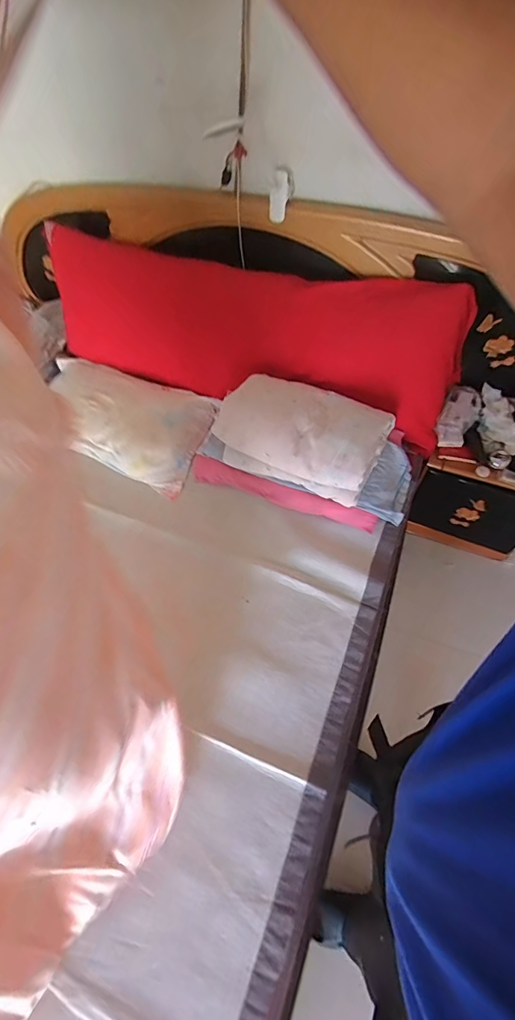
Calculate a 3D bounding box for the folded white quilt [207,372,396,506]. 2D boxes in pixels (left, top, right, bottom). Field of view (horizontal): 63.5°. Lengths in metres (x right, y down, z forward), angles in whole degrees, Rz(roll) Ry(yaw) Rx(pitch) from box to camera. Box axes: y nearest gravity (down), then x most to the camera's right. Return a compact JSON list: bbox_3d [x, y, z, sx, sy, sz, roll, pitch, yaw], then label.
[{"bbox_3d":[0.145,-0.249,1.332,0.497,0.182,0.301,22,61,15],"label":"folded white quilt"}]

